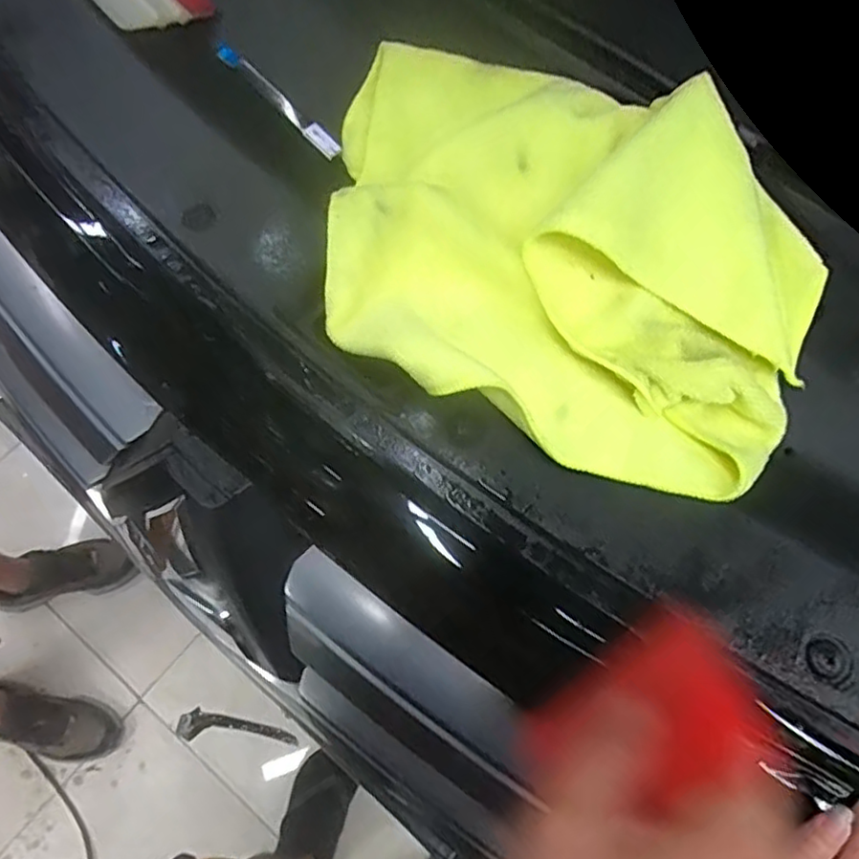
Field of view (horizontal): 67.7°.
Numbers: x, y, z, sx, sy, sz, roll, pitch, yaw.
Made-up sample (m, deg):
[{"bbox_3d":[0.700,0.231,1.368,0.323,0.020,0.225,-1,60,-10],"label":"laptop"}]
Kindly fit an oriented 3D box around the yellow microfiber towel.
[{"bbox_3d":[0.068,-0.098,0.348,0.282,0.058,0.214,20,71,6],"label":"yellow microfiber towel"}]

